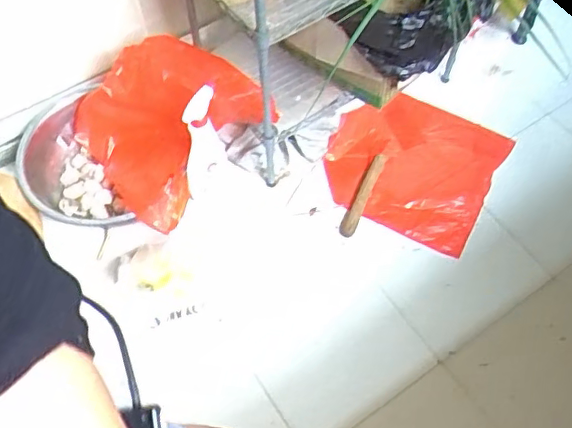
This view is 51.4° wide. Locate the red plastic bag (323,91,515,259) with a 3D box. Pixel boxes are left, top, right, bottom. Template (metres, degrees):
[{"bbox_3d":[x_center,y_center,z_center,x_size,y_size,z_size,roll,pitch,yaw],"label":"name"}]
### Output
[{"bbox_3d":[0.323,-0.143,1.529,0.420,0.031,0.442,25,63,16],"label":"red plastic bag"}]

